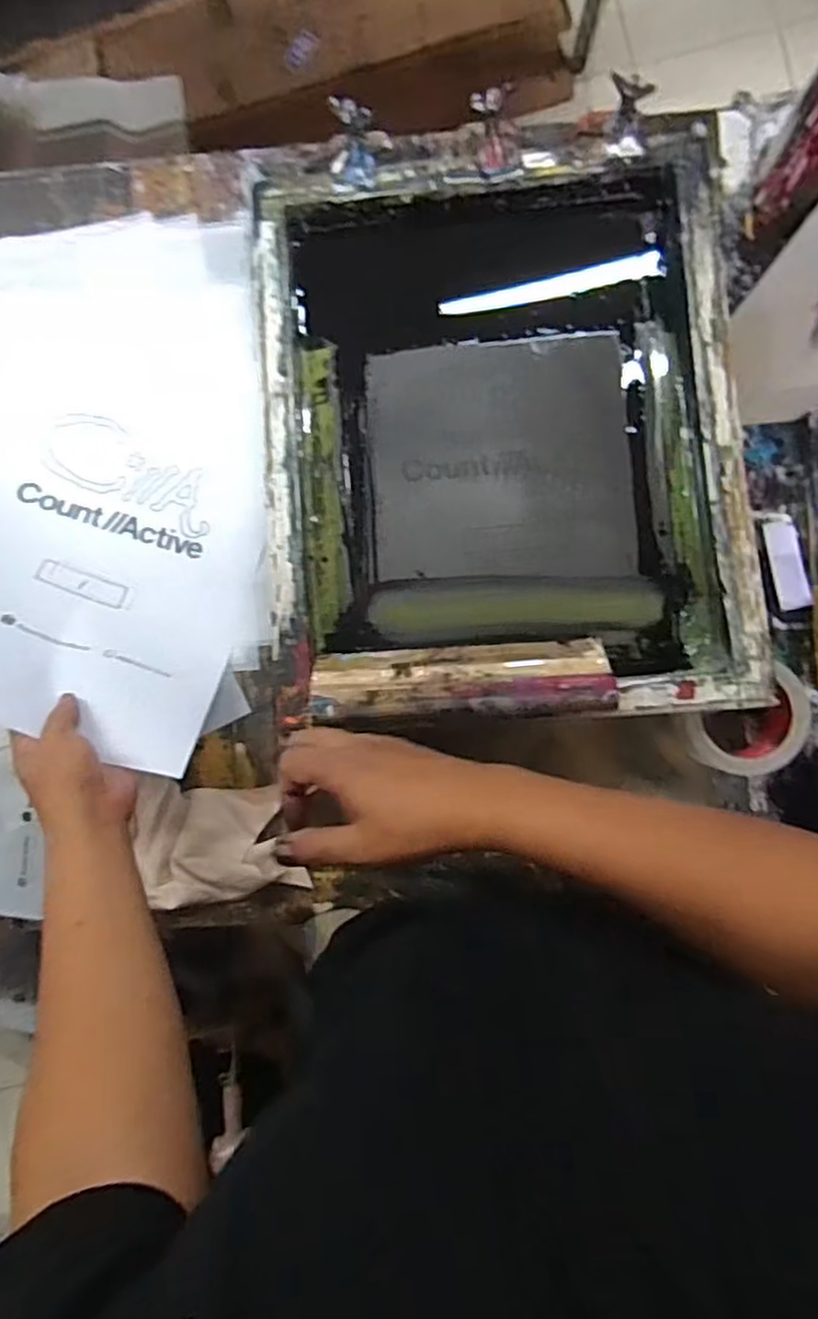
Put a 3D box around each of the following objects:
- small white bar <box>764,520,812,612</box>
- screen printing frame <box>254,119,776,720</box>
[{"bbox_3d":[0.343,-0.086,0.633,0.028,0.006,0.081,-10,82,24],"label":"small white bar"},{"bbox_3d":[0.076,-0.206,0.609,0.395,0.088,0.511,-3,81,4],"label":"screen printing frame"}]

